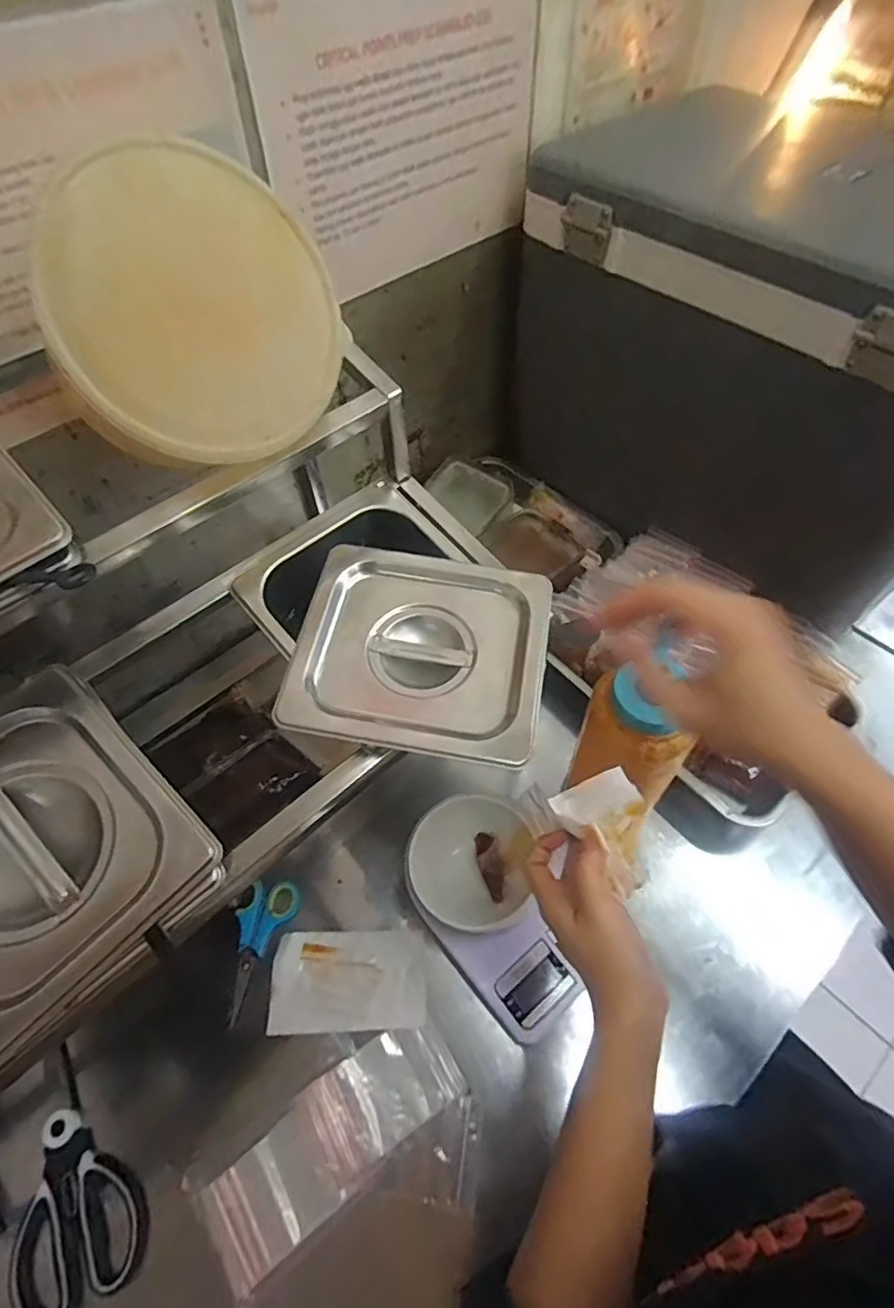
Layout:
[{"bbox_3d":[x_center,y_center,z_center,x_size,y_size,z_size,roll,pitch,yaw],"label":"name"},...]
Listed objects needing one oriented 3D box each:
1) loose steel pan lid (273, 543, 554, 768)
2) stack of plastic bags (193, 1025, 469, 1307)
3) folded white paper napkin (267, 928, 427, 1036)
[{"bbox_3d":[-0.017,-0.005,0.434,0.169,0.025,0.152,8,56,7],"label":"loose steel pan lid"},{"bbox_3d":[-0.086,0.371,0.471,0.200,0.012,0.073,-34,61,-19],"label":"stack of plastic bags"},{"bbox_3d":[-0.085,0.281,0.532,0.130,0.013,0.078,-2,56,1],"label":"folded white paper napkin"}]

